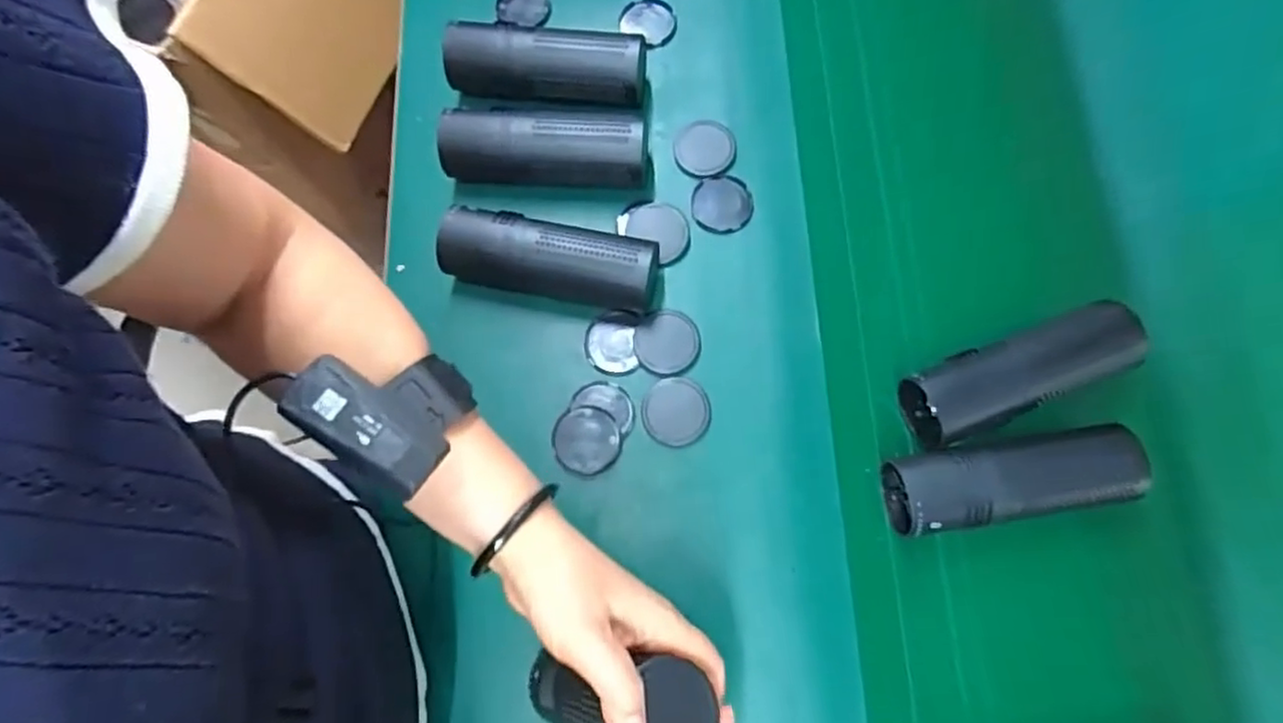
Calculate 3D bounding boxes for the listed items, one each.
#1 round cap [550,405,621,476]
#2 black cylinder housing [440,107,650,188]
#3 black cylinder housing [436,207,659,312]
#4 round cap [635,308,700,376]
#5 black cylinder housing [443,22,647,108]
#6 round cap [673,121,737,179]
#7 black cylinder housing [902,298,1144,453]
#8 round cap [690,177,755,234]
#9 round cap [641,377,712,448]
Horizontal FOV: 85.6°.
[{"bbox_3d":[-0.041,0.059,0.516,0.049,0.009,0.049,-7,74,0],"label":"round cap"},{"bbox_3d":[-0.079,-0.174,0.563,0.165,0.052,0.050,5,75,3],"label":"black cylinder housing"},{"bbox_3d":[-0.071,-0.079,0.535,0.164,0.054,0.052,10,75,5],"label":"black cylinder housing"},{"bbox_3d":[0.020,-0.014,0.537,0.050,0.007,0.051,0,74,2],"label":"round cap"},{"bbox_3d":[-0.081,-0.249,0.588,0.163,0.053,0.050,3,74,3],"label":"black cylinder housing"},{"bbox_3d":[0.053,-0.180,0.585,0.051,0.008,0.054,0,74,2],"label":"round cap"},{"bbox_3d":[0.276,0.008,0.495,0.175,0.038,0.053,-20,75,-4],"label":"black cylinder housing"},{"bbox_3d":[0.066,-0.128,0.567,0.049,0.004,0.049,0,74,2],"label":"round cap"},{"bbox_3d":[0.026,0.038,0.522,0.049,0.005,0.050,0,74,2],"label":"round cap"}]

